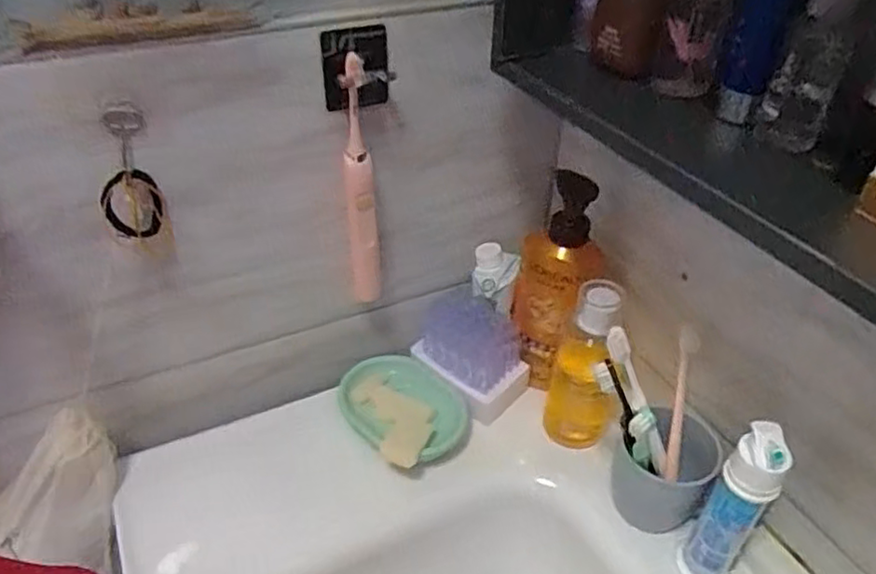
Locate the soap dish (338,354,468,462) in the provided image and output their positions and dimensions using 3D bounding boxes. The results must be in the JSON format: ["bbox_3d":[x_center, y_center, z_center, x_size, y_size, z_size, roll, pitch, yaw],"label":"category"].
[{"bbox_3d":[-0.040,0.125,0.650,0.132,0.039,0.106,28,46,29],"label":"soap dish"}]

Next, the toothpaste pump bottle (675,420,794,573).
[{"bbox_3d":[0.225,0.172,0.497,0.039,0.173,0.036,18,42,20],"label":"toothpaste pump bottle"}]

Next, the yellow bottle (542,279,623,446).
[{"bbox_3d":[0.138,0.078,0.602,0.051,0.175,0.055,1,39,-1],"label":"yellow bottle"}]

